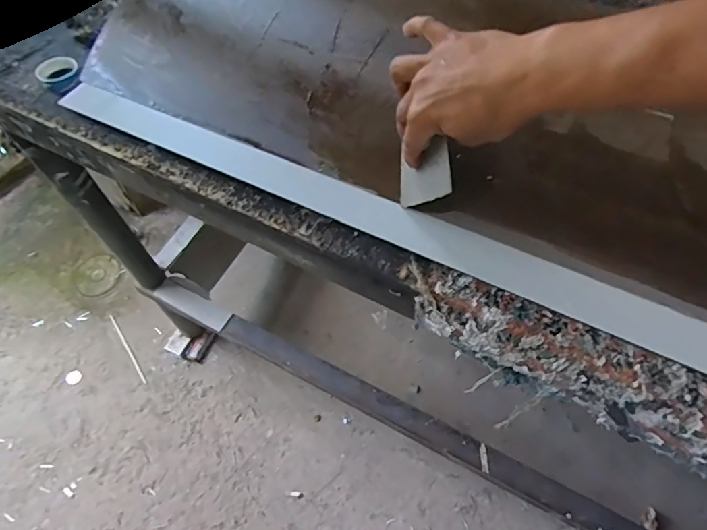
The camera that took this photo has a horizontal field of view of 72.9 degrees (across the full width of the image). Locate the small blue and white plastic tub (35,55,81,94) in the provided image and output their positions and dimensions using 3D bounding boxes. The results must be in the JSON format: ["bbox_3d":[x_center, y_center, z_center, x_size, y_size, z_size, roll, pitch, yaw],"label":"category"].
[{"bbox_3d":[-0.364,-0.233,0.596,0.047,0.022,0.053,-25,62,-16],"label":"small blue and white plastic tub"}]

